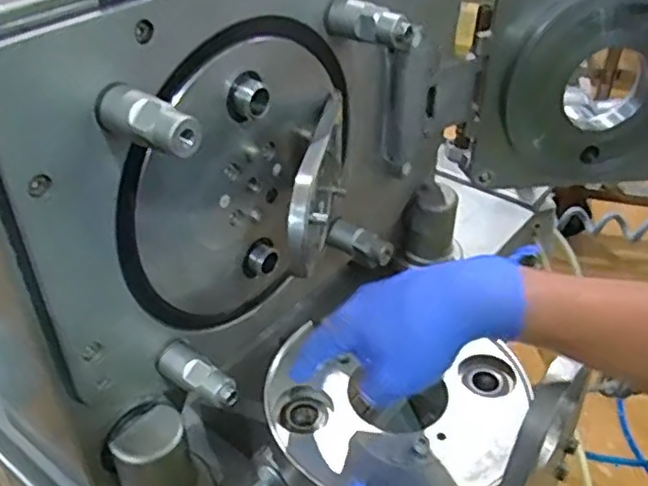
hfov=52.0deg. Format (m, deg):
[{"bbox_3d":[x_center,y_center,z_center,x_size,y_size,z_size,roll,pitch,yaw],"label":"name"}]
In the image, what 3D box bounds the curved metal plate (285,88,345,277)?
[{"bbox_3d":[-0.004,-0.053,0.522,0.027,0.078,0.170,3,38,5],"label":"curved metal plate"}]

